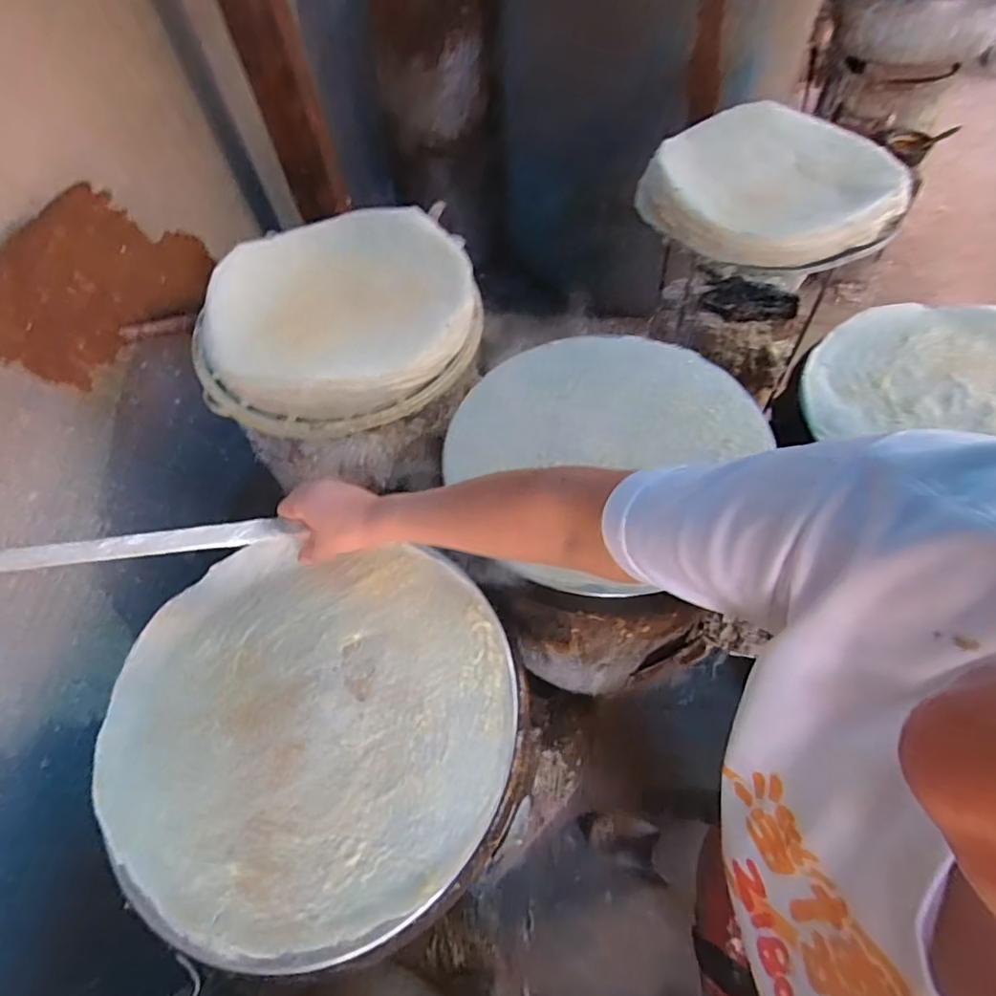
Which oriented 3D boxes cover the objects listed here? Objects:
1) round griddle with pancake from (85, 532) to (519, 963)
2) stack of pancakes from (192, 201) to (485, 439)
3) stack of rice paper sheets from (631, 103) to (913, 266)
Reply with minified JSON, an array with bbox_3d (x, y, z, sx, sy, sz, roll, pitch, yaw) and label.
[{"bbox_3d":[-0.173,0.200,0.516,0.360,0.012,0.343,11,59,8],"label":"round griddle with pancake"},{"bbox_3d":[-0.228,-0.261,0.796,0.408,0.080,0.375,-19,58,-6],"label":"stack of pancakes"},{"bbox_3d":[0.431,-0.500,0.883,0.363,0.064,0.356,-24,58,-9],"label":"stack of rice paper sheets"}]

